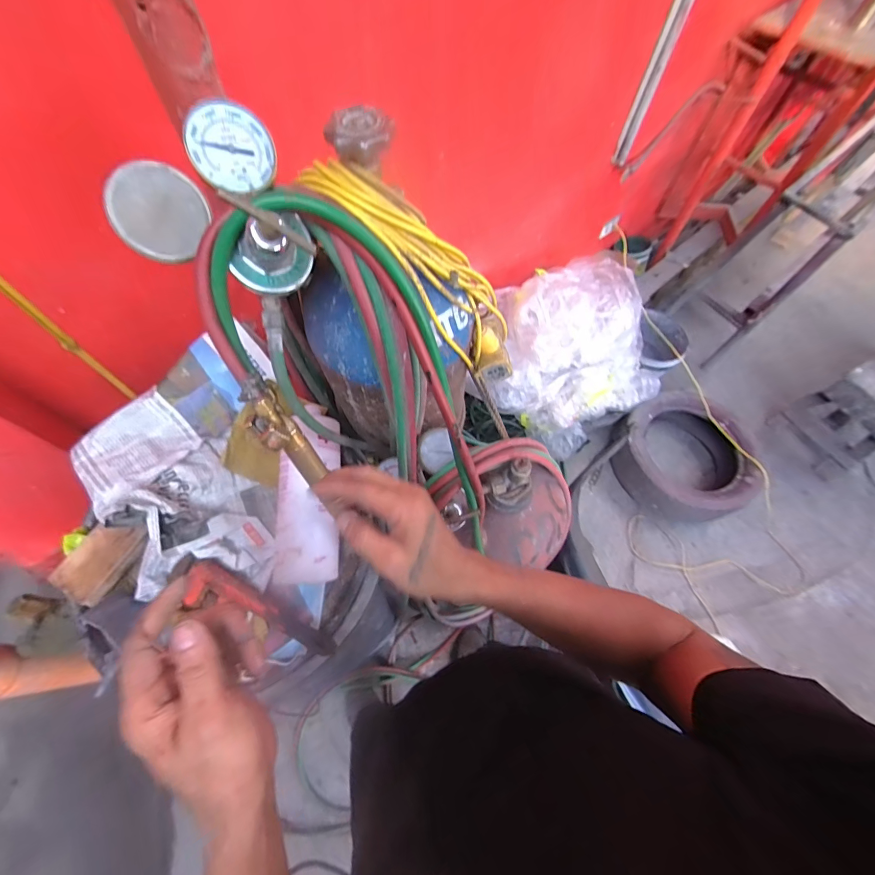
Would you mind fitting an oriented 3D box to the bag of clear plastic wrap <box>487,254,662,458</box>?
[{"bbox_3d":[0.468,-0.292,1.372,0.603,0.411,0.557,-34,69,-18],"label":"bag of clear plastic wrap"}]

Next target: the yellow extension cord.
[{"bbox_3d":[0.002,-0.175,0.441,0.078,0.330,0.101,-26,61,24],"label":"yellow extension cord"}]

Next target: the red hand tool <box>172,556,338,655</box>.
[{"bbox_3d":[-0.238,0.216,0.481,0.233,0.025,0.051,27,64,4],"label":"red hand tool"}]

